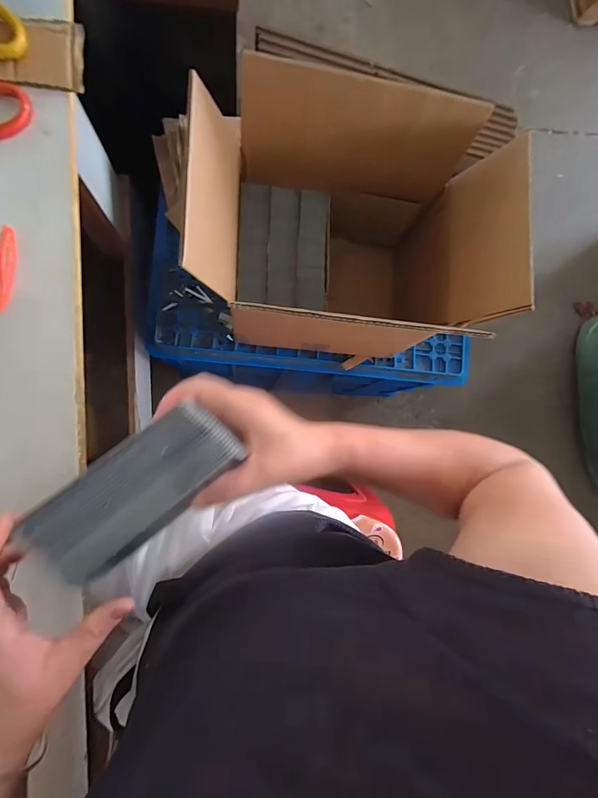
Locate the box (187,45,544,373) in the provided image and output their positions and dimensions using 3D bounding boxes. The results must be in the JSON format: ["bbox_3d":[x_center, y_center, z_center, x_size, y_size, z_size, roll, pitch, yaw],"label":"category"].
[{"bbox_3d":[0.062,-0.249,0.599,0.420,0.328,0.302,6,86,-9],"label":"box"}]

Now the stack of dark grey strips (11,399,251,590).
[{"bbox_3d":[-0.104,0.058,0.237,0.133,0.017,0.058,-36,93,-6],"label":"stack of dark grey strips"}]

